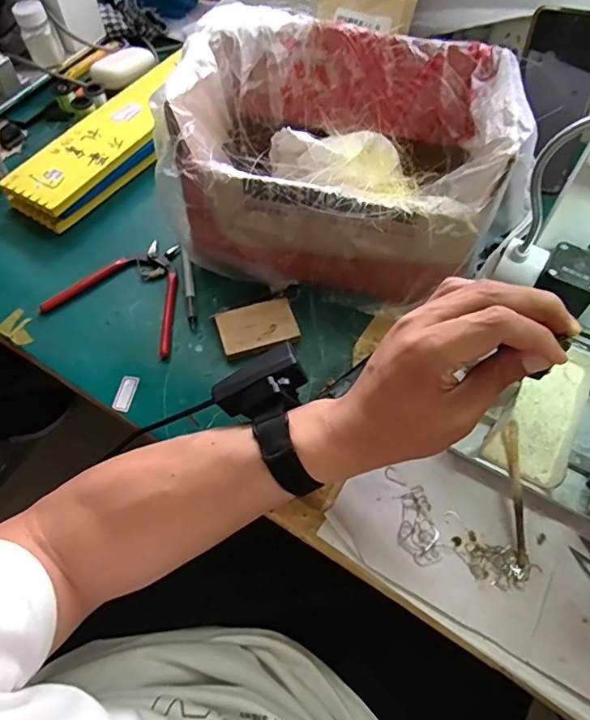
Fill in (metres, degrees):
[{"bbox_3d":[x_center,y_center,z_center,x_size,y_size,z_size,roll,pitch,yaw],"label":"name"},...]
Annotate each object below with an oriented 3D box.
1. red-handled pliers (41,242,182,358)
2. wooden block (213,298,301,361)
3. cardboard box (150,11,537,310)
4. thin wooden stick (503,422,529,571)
[{"bbox_3d":[-0.161,-0.076,0.507,0.134,0.009,0.124,19,61,10],"label":"red-handled pliers"},{"bbox_3d":[-0.036,-0.028,0.477,0.072,0.015,0.054,-15,61,-10],"label":"wooden block"},{"bbox_3d":[0.040,-0.179,0.476,0.268,0.171,0.197,13,60,6],"label":"cardboard box"},{"bbox_3d":[0.170,0.101,0.386,0.008,0.008,0.106,1,77,-1],"label":"thin wooden stick"}]

